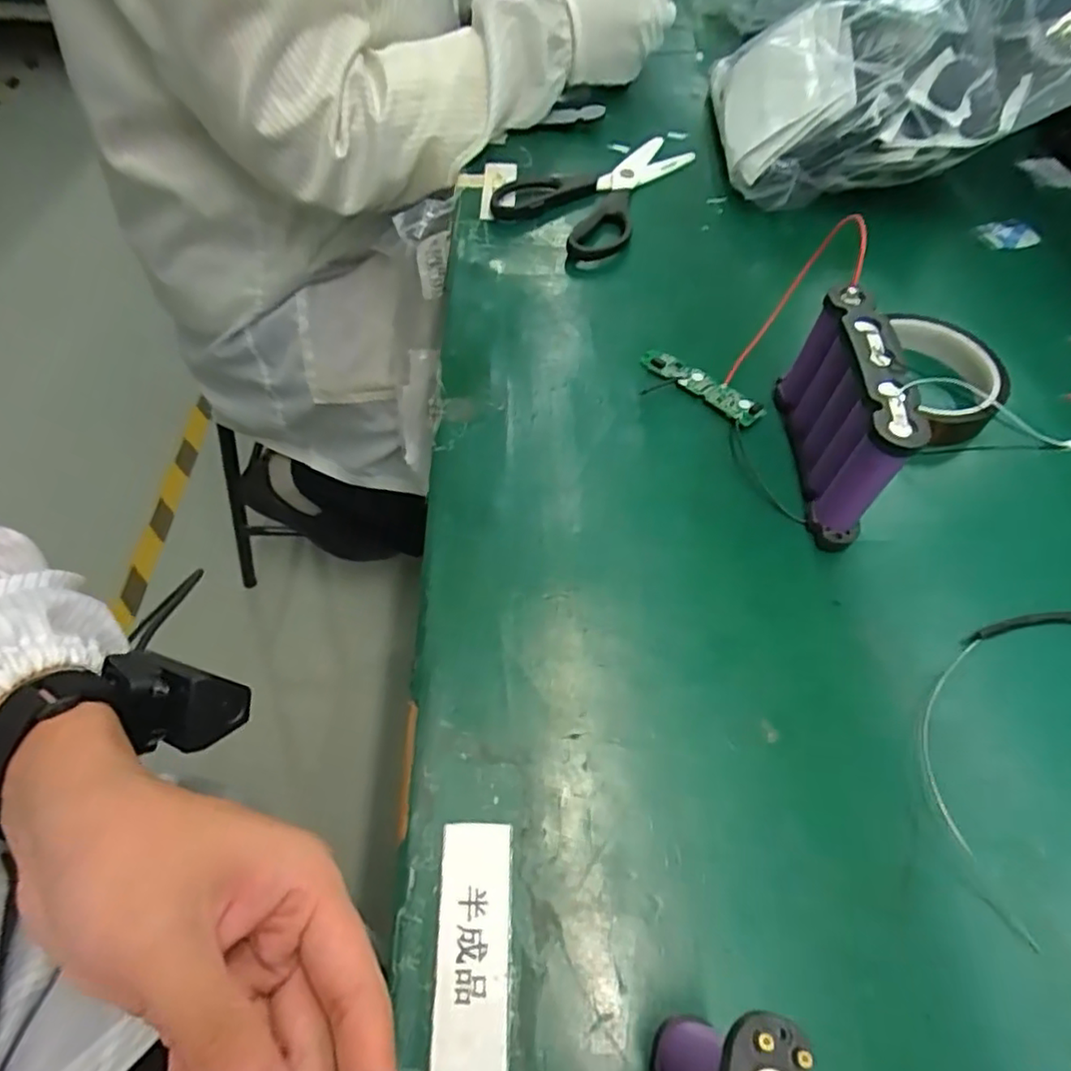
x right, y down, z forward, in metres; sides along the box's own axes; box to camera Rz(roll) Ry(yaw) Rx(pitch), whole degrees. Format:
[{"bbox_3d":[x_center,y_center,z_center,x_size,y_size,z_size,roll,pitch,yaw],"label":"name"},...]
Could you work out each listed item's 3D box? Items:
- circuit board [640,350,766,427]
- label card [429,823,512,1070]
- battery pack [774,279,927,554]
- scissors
[{"bbox_3d":[0.099,-0.092,0.391,0.082,0.010,0.016,36,62,20],"label":"circuit board"},{"bbox_3d":[-0.023,0.149,0.235,0.026,0.004,0.080,1,56,-2],"label":"label card"},{"bbox_3d":[0.160,-0.059,0.336,0.025,0.081,0.111,3,56,0],"label":"battery pack"},{"bbox_3d":[0.043,-0.276,0.508,0.111,0.013,0.176,26,59,15],"label":"scissors"}]

